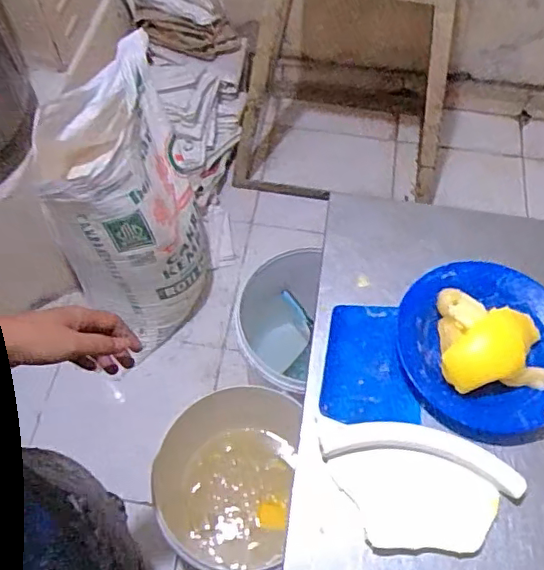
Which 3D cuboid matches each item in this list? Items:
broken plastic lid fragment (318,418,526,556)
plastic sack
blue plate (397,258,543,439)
[{"bbox_3d":[0.121,0.164,0.462,0.151,0.021,0.094,2,61,0],"label":"broken plastic lid fragment"},{"bbox_3d":[-0.328,-0.153,1.293,0.302,0.634,0.350,-17,62,-10],"label":"plastic sack"},{"bbox_3d":[0.200,0.053,0.518,0.159,0.025,0.160,1,61,-1],"label":"blue plate"}]

